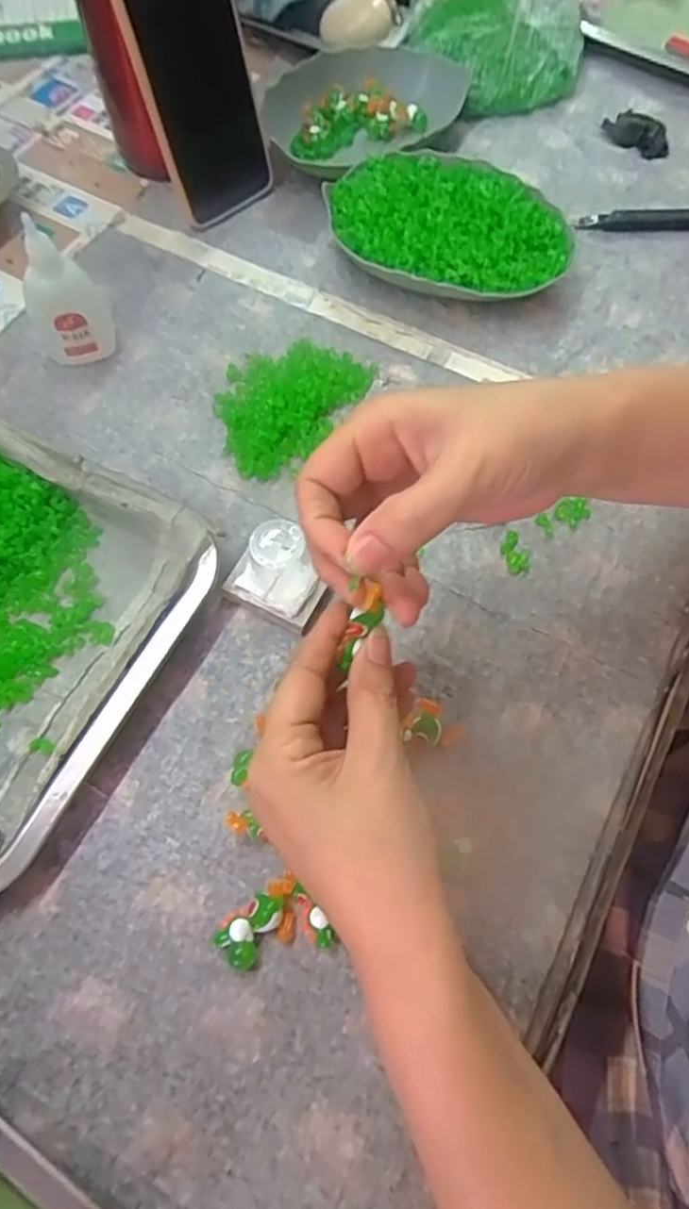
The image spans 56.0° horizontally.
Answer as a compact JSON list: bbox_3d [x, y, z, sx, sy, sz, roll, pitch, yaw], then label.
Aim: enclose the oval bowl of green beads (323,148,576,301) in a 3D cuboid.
[{"bbox_3d":[0.070,-0.254,0.446,0.163,0.036,0.114,17,68,6],"label":"oval bowl of green beads"}]

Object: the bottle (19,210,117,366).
[{"bbox_3d":[-0.171,-0.186,0.386,0.048,0.087,0.035,-26,70,-11],"label":"bottle"}]

